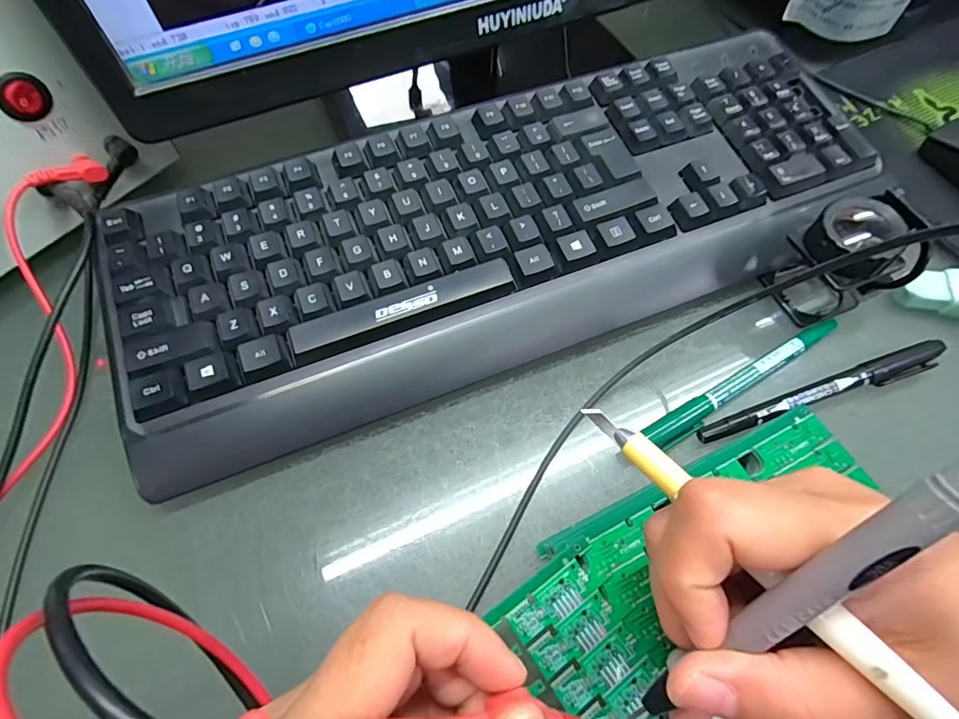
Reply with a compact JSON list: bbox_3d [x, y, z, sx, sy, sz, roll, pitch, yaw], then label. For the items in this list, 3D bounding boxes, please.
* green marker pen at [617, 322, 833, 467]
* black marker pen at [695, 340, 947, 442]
[{"bbox_3d":[0.130,0.015,0.247,0.140,0.011,0.014,-27,66,-13],"label":"green marker pen"},{"bbox_3d":[0.168,0.016,0.240,0.130,0.017,0.013,-16,64,-8],"label":"black marker pen"}]

